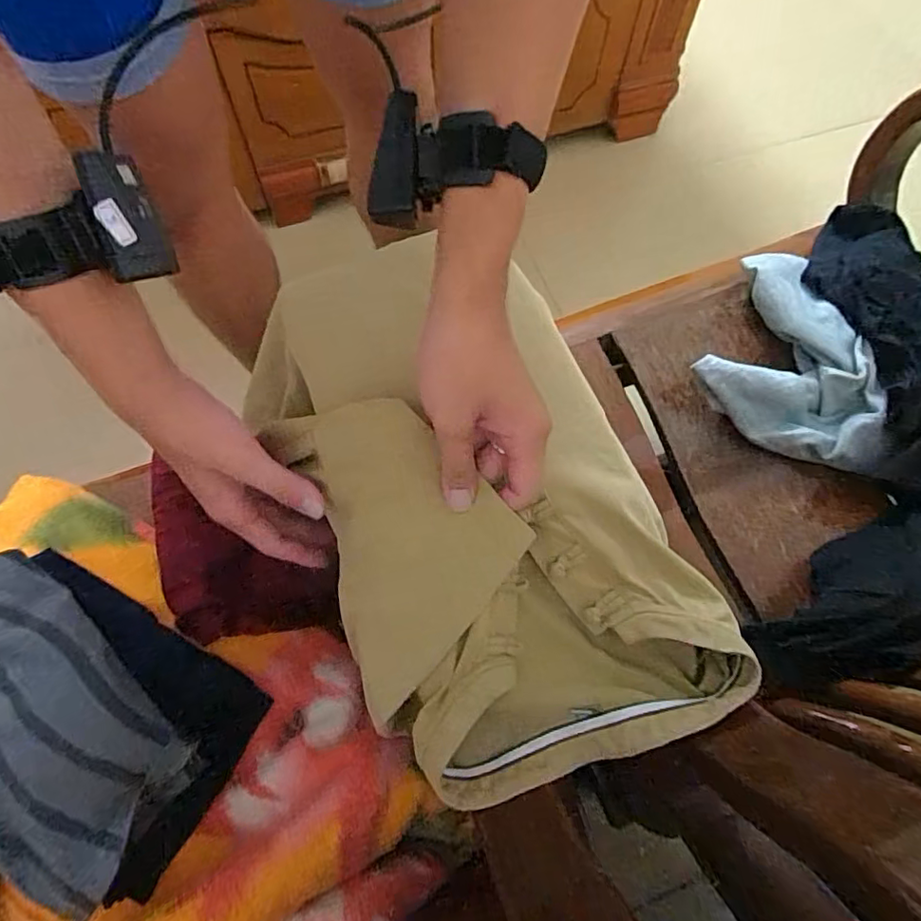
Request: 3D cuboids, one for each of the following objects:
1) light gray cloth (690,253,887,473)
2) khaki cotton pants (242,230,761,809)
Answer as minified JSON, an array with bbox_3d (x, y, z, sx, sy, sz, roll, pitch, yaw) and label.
[{"bbox_3d":[0.411,-0.123,0.696,0.214,0.074,0.221,21,67,8],"label":"light gray cloth"},{"bbox_3d":[-0.004,0.009,0.410,0.237,0.087,0.423,-26,76,-7],"label":"khaki cotton pants"}]

